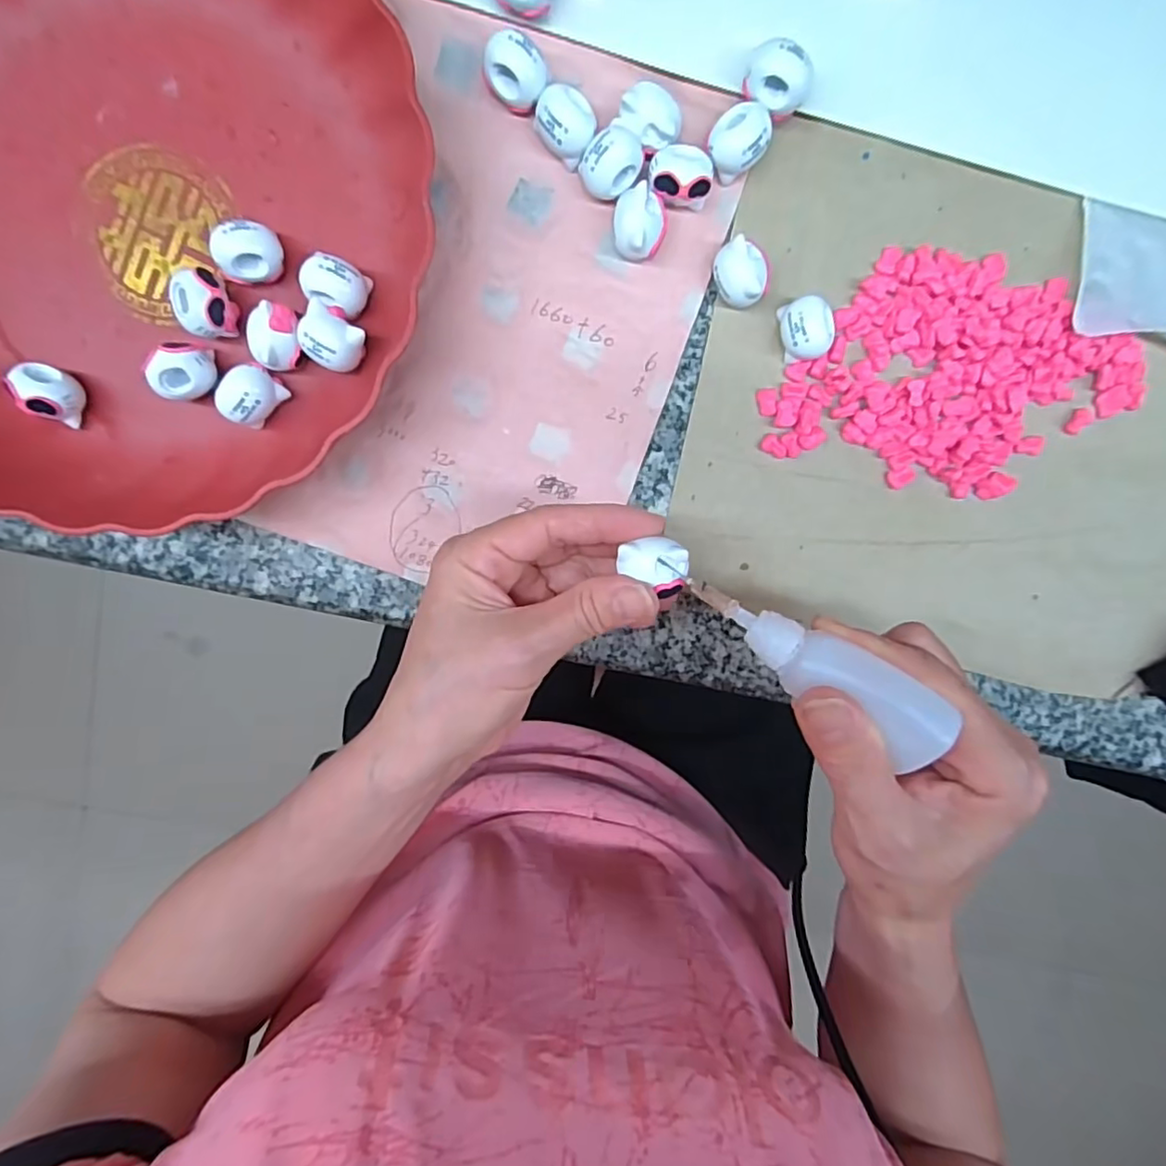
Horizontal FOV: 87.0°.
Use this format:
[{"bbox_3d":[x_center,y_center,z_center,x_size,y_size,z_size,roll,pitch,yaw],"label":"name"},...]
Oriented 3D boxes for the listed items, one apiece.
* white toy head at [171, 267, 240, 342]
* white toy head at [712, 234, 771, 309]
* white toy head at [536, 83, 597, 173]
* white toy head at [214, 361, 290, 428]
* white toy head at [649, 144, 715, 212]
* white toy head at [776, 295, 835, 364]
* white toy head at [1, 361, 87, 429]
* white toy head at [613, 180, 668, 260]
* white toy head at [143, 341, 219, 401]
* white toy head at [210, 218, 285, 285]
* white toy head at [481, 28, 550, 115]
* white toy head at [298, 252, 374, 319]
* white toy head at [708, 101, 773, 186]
[{"bbox_3d":[-0.159,-0.117,0.258,0.019,0.023,0.025,3,99,-2],"label":"white toy head"},{"bbox_3d":[0.068,-0.132,0.267,0.025,0.019,0.024,19,99,-4],"label":"white toy head"},{"bbox_3d":[-0.007,-0.191,0.256,0.024,0.017,0.024,35,97,-6],"label":"white toy head"},{"bbox_3d":[-0.144,-0.082,0.266,0.024,0.021,0.021,-43,98,6],"label":"white toy head"},{"bbox_3d":[0.041,-0.170,0.259,0.025,0.020,0.021,-3,100,-1],"label":"white toy head"},{"bbox_3d":[0.098,-0.111,0.270,0.021,0.018,0.025,-7,100,0],"label":"white toy head"},{"bbox_3d":[-0.227,-0.080,0.261,0.020,0.026,0.021,25,98,-5],"label":"white toy head"},{"bbox_3d":[0.024,-0.151,0.261,0.022,0.019,0.026,3,99,-1],"label":"white toy head"},{"bbox_3d":[-0.169,-0.090,0.263,0.021,0.024,0.022,3,99,-1],"label":"white toy head"},{"bbox_3d":[-0.138,-0.137,0.256,0.021,0.022,0.025,32,98,-6],"label":"white toy head"},{"bbox_3d":[-0.027,-0.206,0.251,0.024,0.023,0.020,31,98,-6],"label":"white toy head"},{"bbox_3d":[-0.103,-0.125,0.260,0.024,0.021,0.020,26,98,-5],"label":"white toy head"},{"bbox_3d":[0.065,-0.185,0.258,0.023,0.019,0.025,0,100,-1],"label":"white toy head"}]

